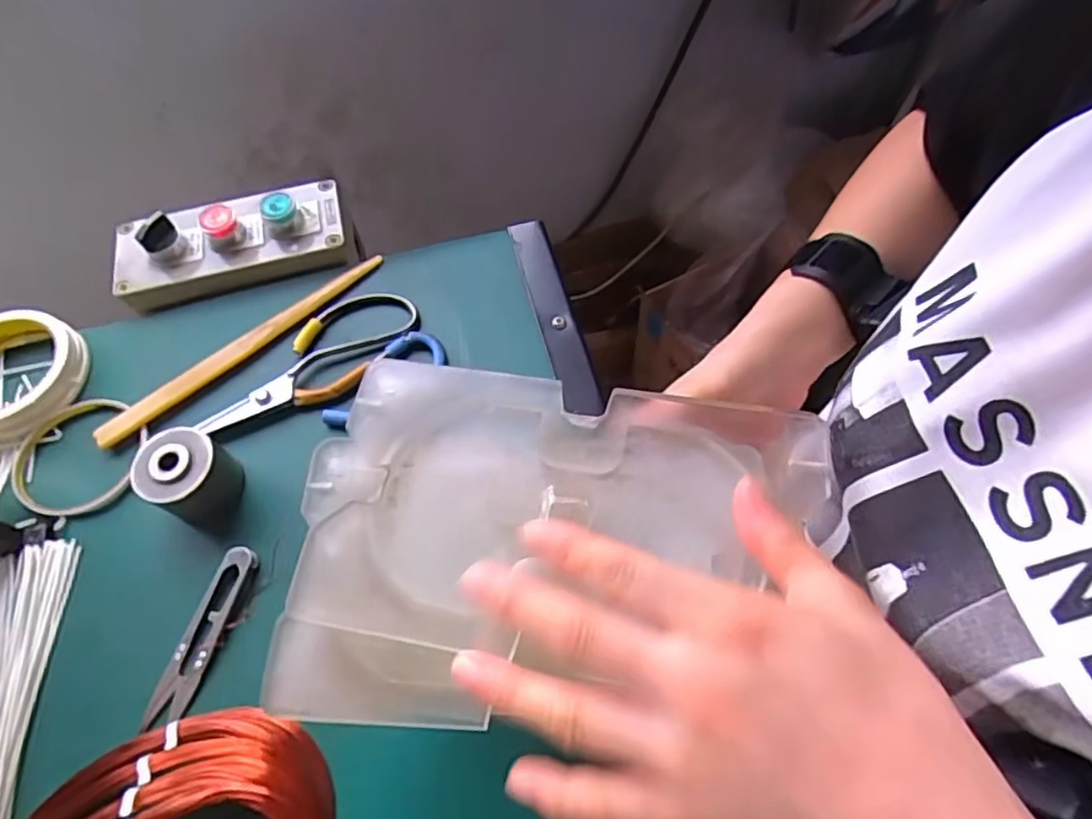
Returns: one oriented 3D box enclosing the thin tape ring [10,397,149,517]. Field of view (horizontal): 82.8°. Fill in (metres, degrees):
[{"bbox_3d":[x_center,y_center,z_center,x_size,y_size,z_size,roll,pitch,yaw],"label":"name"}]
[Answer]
[{"bbox_3d":[-0.309,0.028,0.407,0.084,0.008,0.082,-1,64,3],"label":"thin tape ring"}]

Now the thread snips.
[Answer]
[{"bbox_3d":[-0.193,0.128,0.351,0.022,0.007,0.100,14,66,10],"label":"thread snips"}]

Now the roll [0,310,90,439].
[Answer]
[{"bbox_3d":[-0.372,-0.027,0.428,0.087,0.024,0.091,-1,64,3],"label":"roll"}]

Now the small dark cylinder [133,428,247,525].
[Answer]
[{"bbox_3d":[-0.219,0.040,0.382,0.044,0.043,0.046,15,66,11],"label":"small dark cylinder"}]

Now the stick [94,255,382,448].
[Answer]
[{"bbox_3d":[-0.211,-0.048,0.439,0.221,0.009,0.016,-39,68,-15],"label":"stick"}]

